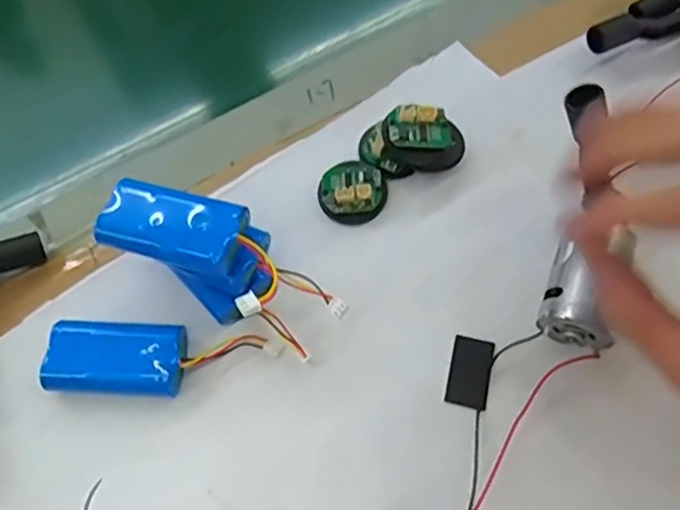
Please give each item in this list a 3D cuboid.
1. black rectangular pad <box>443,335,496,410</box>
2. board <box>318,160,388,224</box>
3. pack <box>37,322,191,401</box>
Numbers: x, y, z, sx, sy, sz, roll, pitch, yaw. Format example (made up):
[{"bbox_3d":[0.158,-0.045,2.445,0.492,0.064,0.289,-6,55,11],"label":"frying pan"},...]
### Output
[{"bbox_3d":[0.065,0.059,0.301,0.020,0.004,0.035,13,69,7],"label":"black rectangular pad"},{"bbox_3d":[0.007,-0.037,0.338,0.037,0.015,0.037,-1,68,2],"label":"board"},{"bbox_3d":[-0.112,0.052,0.302,0.068,0.019,0.036,2,68,3],"label":"pack"}]

